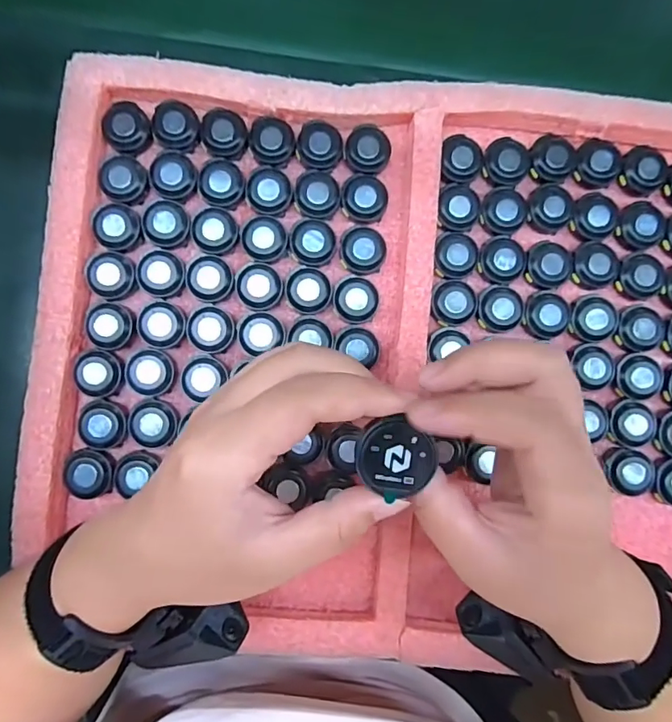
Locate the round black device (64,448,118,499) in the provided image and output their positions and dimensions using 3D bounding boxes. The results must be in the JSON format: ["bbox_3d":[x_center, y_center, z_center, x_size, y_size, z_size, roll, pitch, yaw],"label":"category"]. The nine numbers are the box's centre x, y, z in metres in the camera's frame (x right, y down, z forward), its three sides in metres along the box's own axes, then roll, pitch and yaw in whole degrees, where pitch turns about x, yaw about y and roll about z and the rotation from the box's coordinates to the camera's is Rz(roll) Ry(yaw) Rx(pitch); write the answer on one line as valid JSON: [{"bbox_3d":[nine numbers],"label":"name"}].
[{"bbox_3d":[-0.151,0.069,0.297,0.032,0.012,0.028,5,85,-3],"label":"round black device"}]

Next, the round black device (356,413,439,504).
[{"bbox_3d":[0.022,0.035,0.173,0.028,0.004,0.026,20,85,0],"label":"round black device"}]

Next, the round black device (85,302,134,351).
[{"bbox_3d":[-0.140,-0.022,0.299,0.026,0.012,0.028,0,85,-3],"label":"round black device"}]

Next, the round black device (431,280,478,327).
[{"bbox_3d":[0.076,-0.038,0.312,0.029,0.012,0.028,0,85,-3],"label":"round black device"}]

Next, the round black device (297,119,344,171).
[{"bbox_3d":[-0.010,-0.138,0.308,0.028,0.008,0.029,0,86,-2],"label":"round black device"}]

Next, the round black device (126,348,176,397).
[{"bbox_3d":[-0.116,0.007,0.302,0.026,0.009,0.028,0,85,-3],"label":"round black device"}]

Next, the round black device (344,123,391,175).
[{"bbox_3d":[0.020,-0.136,0.311,0.029,0.009,0.029,0,85,-3],"label":"round black device"}]

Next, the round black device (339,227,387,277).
[{"bbox_3d":[0.017,-0.072,0.310,0.028,0.013,0.031,3,85,-3],"label":"round black device"}]

